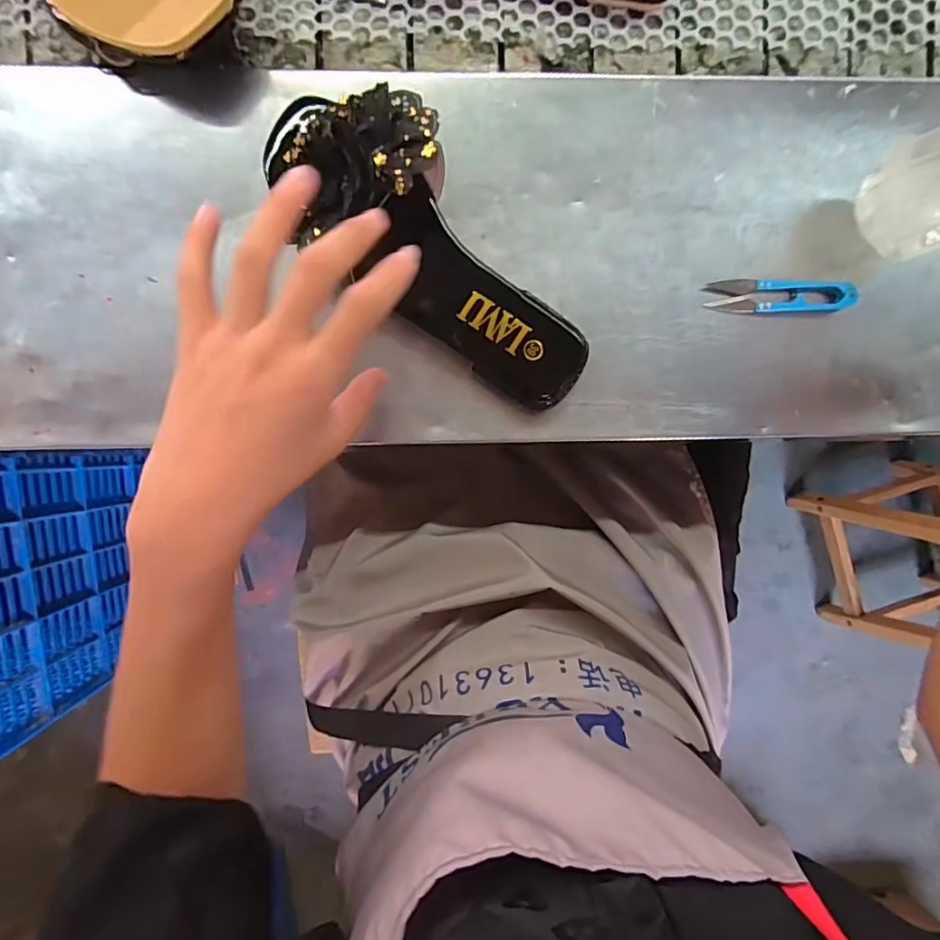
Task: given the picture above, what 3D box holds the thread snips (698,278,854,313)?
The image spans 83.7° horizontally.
[{"bbox_3d":[0.214,-0.121,0.363,0.096,0.013,0.022,-1,93,-1],"label":"thread snips"}]

